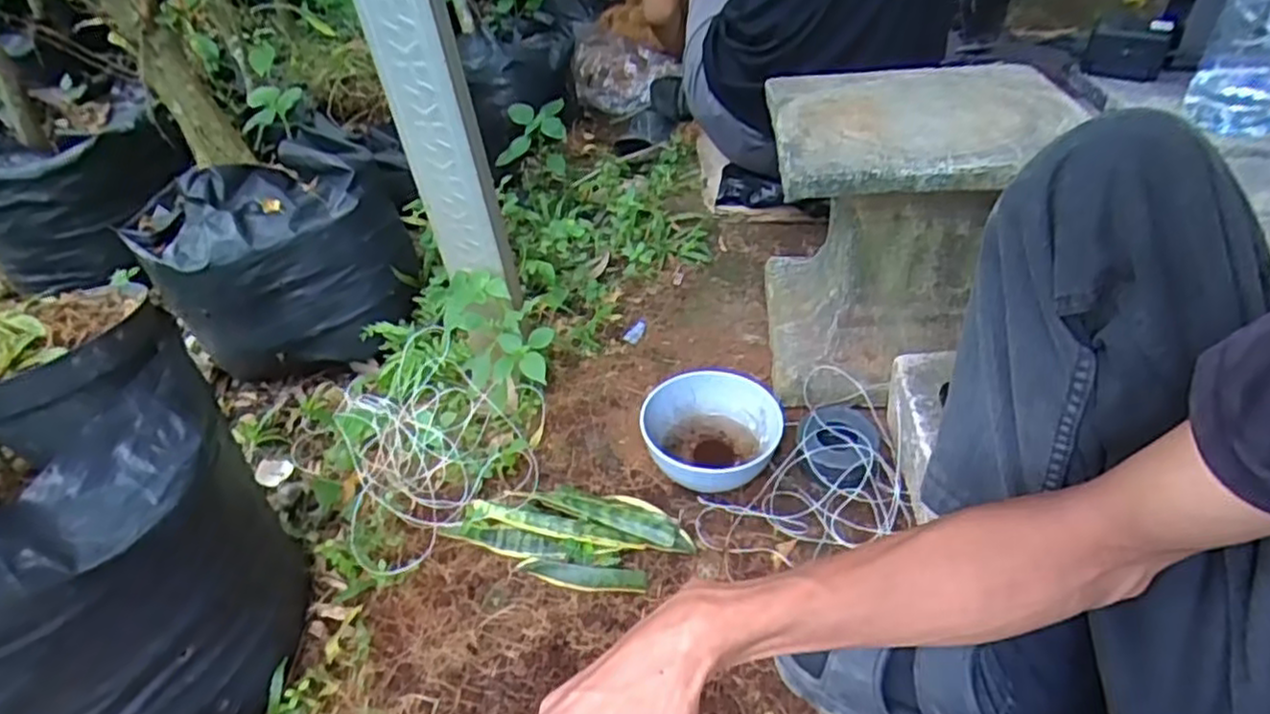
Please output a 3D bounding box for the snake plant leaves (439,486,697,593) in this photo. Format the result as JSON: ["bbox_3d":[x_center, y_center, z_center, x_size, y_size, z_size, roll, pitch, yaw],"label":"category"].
[{"bbox_3d":[-0.065,0.176,0.730,0.227,0.030,0.110,7,41,14],"label":"snake plant leaves"}]

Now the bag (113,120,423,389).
[{"bbox_3d":[-0.466,-0.152,1.003,0.350,0.219,0.331,-25,44,-22],"label":"bag"}]

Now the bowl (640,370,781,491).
[{"bbox_3d":[0.083,0.088,0.783,0.140,0.074,0.142,-3,40,3],"label":"bowl"}]

